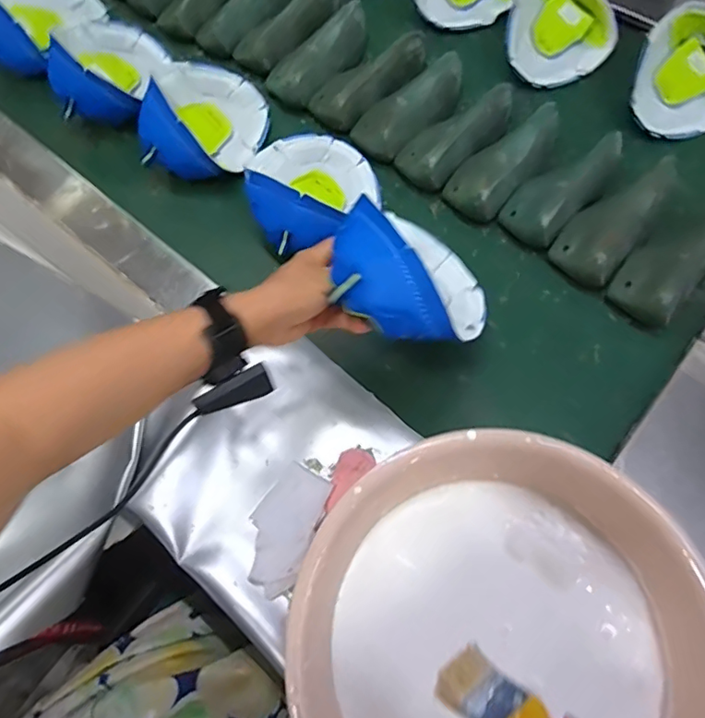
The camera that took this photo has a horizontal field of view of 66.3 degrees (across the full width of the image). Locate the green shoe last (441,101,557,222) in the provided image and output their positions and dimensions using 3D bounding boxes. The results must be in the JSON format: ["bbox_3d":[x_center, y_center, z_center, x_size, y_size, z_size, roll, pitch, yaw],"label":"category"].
[{"bbox_3d":[0.209,-0.276,0.737,0.087,0.060,0.189,37,74,17],"label":"green shoe last"}]

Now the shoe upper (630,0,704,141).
[{"bbox_3d":[0.489,-0.409,0.761,0.150,0.085,0.190,37,74,17],"label":"shoe upper"}]

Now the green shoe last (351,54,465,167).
[{"bbox_3d":[0.086,-0.373,0.788,0.087,0.062,0.193,42,76,19],"label":"green shoe last"}]

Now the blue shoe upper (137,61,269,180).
[{"bbox_3d":[-0.199,-0.354,0.754,0.133,0.088,0.191,12,66,7],"label":"blue shoe upper"}]

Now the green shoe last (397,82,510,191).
[{"bbox_3d":[0.148,-0.322,0.761,0.192,0.059,0.085,-43,71,-13],"label":"green shoe last"}]

